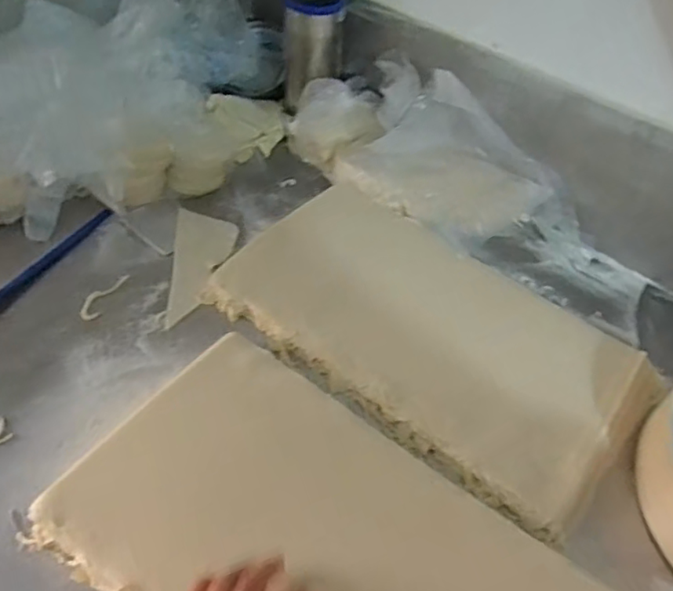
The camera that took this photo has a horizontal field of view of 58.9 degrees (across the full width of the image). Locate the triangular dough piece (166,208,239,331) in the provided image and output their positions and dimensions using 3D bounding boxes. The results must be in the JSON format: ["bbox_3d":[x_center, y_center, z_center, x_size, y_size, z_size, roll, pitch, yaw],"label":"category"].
[{"bbox_3d":[-0.171,-0.043,0.768,0.078,0.006,0.188,-2,51,-5],"label":"triangular dough piece"}]

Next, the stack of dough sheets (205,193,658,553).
[{"bbox_3d":[0.107,0.030,0.704,0.483,0.037,0.266,33,56,21],"label":"stack of dough sheets"}]

